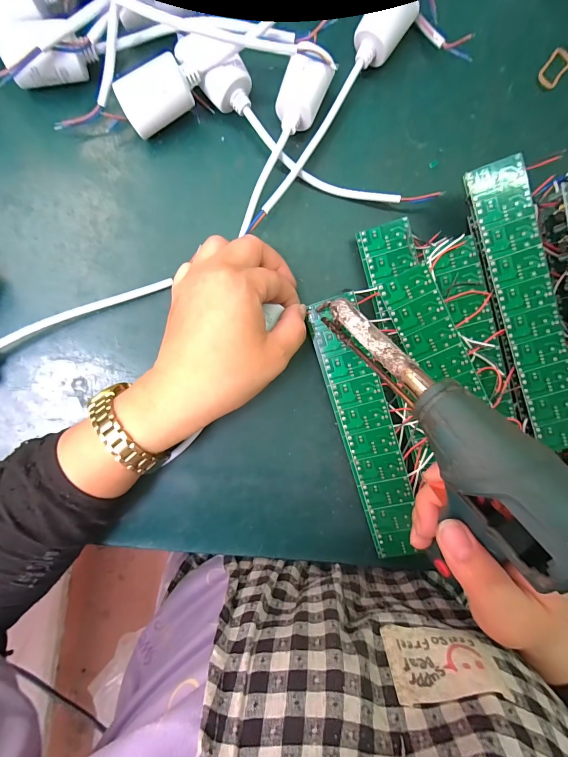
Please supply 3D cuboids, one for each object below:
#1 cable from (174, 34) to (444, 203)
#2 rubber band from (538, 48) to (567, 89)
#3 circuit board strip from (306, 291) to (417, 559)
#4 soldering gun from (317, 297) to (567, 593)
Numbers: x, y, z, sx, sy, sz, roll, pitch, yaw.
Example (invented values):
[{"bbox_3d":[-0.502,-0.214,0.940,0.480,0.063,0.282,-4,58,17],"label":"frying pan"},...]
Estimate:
[{"bbox_3d":[0.017,-0.164,0.231,0.195,0.031,0.038,29,89,-8],"label":"cable"},{"bbox_3d":[0.217,-0.248,0.266,0.018,0.004,0.030,37,88,-7],"label":"rubber band"},{"bbox_3d":[0.062,0.038,0.248,0.037,0.004,0.198,-16,94,15],"label":"circuit board strip"},{"bbox_3d":[0.075,0.016,0.166,0.042,0.028,0.171,-31,55,-4],"label":"soldering gun"}]

